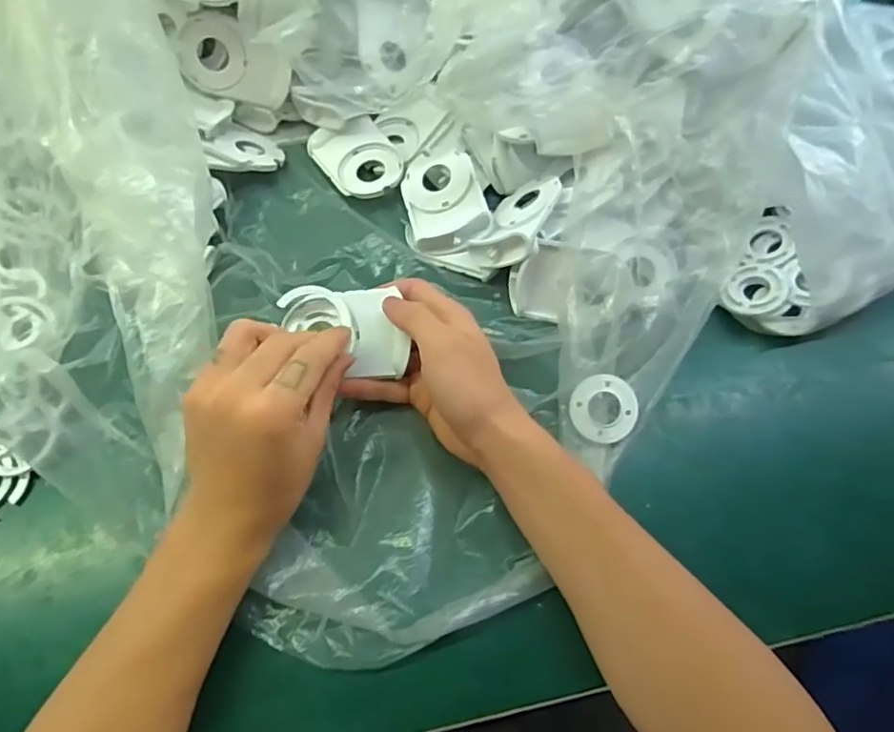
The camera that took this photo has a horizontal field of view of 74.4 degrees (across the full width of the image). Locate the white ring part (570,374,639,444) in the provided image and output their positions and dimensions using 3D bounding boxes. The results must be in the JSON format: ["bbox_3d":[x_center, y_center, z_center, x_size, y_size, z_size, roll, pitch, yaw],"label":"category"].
[{"bbox_3d":[0.103,0.028,0.384,0.043,0.004,0.043,0,85,2],"label":"white ring part"}]

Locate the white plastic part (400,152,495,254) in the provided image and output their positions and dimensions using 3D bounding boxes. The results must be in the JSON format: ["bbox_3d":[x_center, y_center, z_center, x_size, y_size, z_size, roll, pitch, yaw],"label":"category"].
[{"bbox_3d":[-0.002,-0.125,0.448,0.058,0.017,0.081,-20,69,13],"label":"white plastic part"}]

